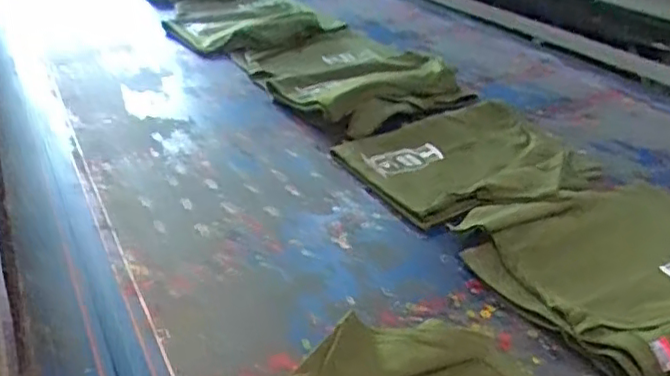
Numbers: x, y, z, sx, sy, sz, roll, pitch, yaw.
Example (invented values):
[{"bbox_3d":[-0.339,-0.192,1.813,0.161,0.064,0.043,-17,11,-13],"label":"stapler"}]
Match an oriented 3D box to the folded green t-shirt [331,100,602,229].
[{"bbox_3d":[0.208,-0.037,0.961,0.337,0.041,0.306,-14,33,-22],"label":"folded green t-shirt"}]

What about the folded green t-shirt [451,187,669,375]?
[{"bbox_3d":[0.370,0.076,0.766,0.374,0.034,0.322,-16,34,-25],"label":"folded green t-shirt"}]

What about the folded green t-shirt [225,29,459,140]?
[{"bbox_3d":[0.033,-0.230,1.248,0.339,0.064,0.435,-18,35,-28],"label":"folded green t-shirt"}]

